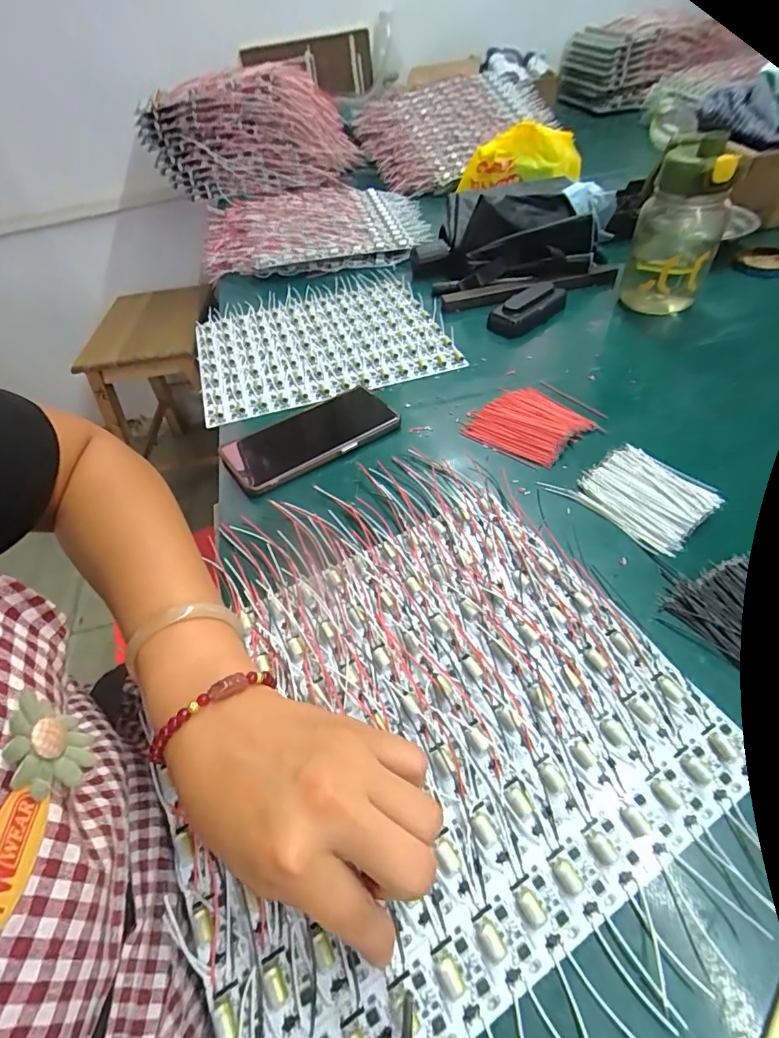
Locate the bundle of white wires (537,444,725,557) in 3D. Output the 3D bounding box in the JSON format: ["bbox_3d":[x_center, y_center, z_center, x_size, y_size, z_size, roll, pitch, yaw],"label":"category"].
[{"bbox_3d":[0.194,-0.023,0.368,0.074,0.016,0.103,-36,56,-22],"label":"bundle of white wires"}]

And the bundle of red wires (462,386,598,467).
[{"bbox_3d":[0.129,-0.090,0.437,0.090,0.016,0.084,36,62,29],"label":"bundle of red wires"}]

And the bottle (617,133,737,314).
[{"bbox_3d":[0.323,-0.322,0.518,0.085,0.163,0.098,20,60,21],"label":"bottle"}]

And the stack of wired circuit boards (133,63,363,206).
[{"bbox_3d":[-0.290,-0.792,0.968,0.405,0.179,0.087,3,55,11],"label":"stack of wired circuit boards"}]

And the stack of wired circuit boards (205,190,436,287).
[{"bbox_3d":[-0.131,-0.498,0.798,0.384,0.048,0.272,-5,54,5],"label":"stack of wired circuit boards"}]

